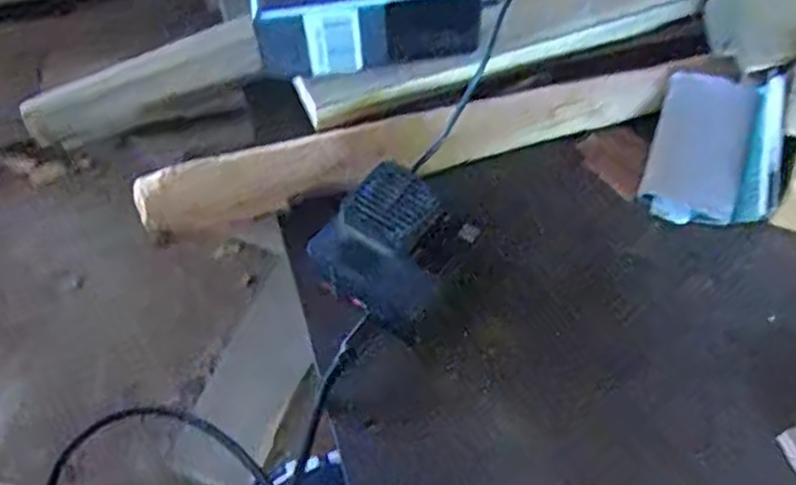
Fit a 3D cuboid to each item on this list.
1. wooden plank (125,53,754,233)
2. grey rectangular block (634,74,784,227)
[{"bbox_3d":[0.028,-0.062,0.431,0.356,0.031,0.035,-14,58,-8],"label":"wooden plank"},{"bbox_3d":[0.185,-0.059,0.423,0.067,0.038,0.094,13,60,8],"label":"grey rectangular block"}]

